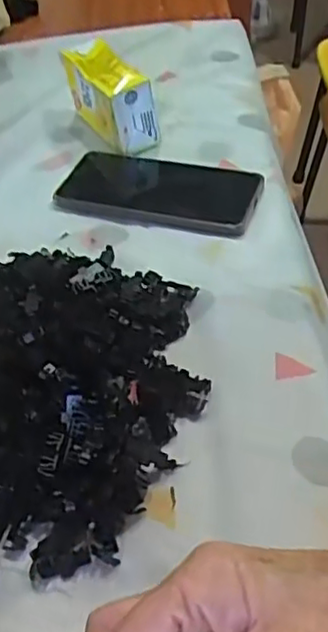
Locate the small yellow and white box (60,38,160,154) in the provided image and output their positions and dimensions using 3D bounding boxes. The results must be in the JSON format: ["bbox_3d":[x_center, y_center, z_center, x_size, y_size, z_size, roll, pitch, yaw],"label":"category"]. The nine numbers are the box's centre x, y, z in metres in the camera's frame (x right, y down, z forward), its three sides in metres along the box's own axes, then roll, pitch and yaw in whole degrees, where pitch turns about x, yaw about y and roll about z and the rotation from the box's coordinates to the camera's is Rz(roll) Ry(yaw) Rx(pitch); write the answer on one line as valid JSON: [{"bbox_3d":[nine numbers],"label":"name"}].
[{"bbox_3d":[-0.052,-0.207,0.608,0.042,0.070,0.109,-28,48,-20],"label":"small yellow and white box"}]

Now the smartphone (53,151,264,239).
[{"bbox_3d":[-0.001,-0.108,0.546,0.160,0.014,0.089,14,48,18],"label":"smartphone"}]

